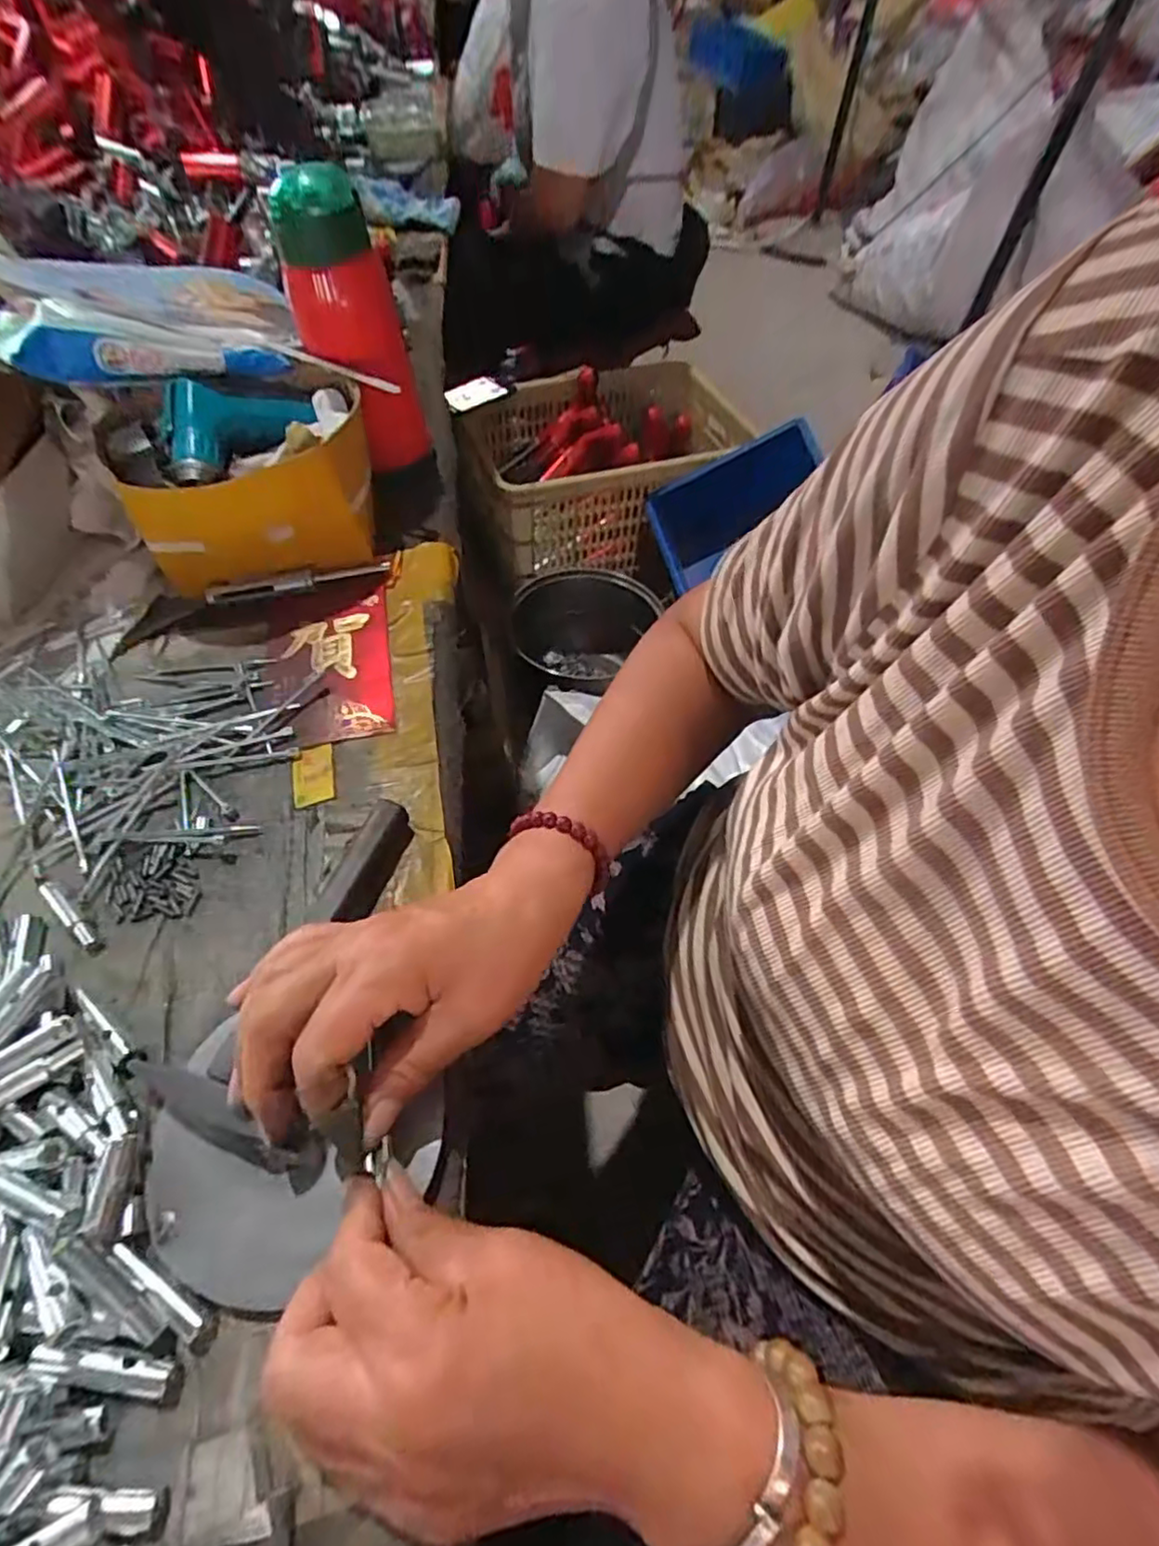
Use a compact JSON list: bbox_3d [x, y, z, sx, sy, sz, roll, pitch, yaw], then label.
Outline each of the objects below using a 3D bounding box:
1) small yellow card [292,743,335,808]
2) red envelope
[{"bbox_3d":[-0.166,0.000,0.407,0.024,0.004,0.044,-12,57,-10],"label":"small yellow card"},{"bbox_3d":[-0.176,-0.077,0.457,0.082,0.007,0.135,-9,56,-8],"label":"red envelope"}]

